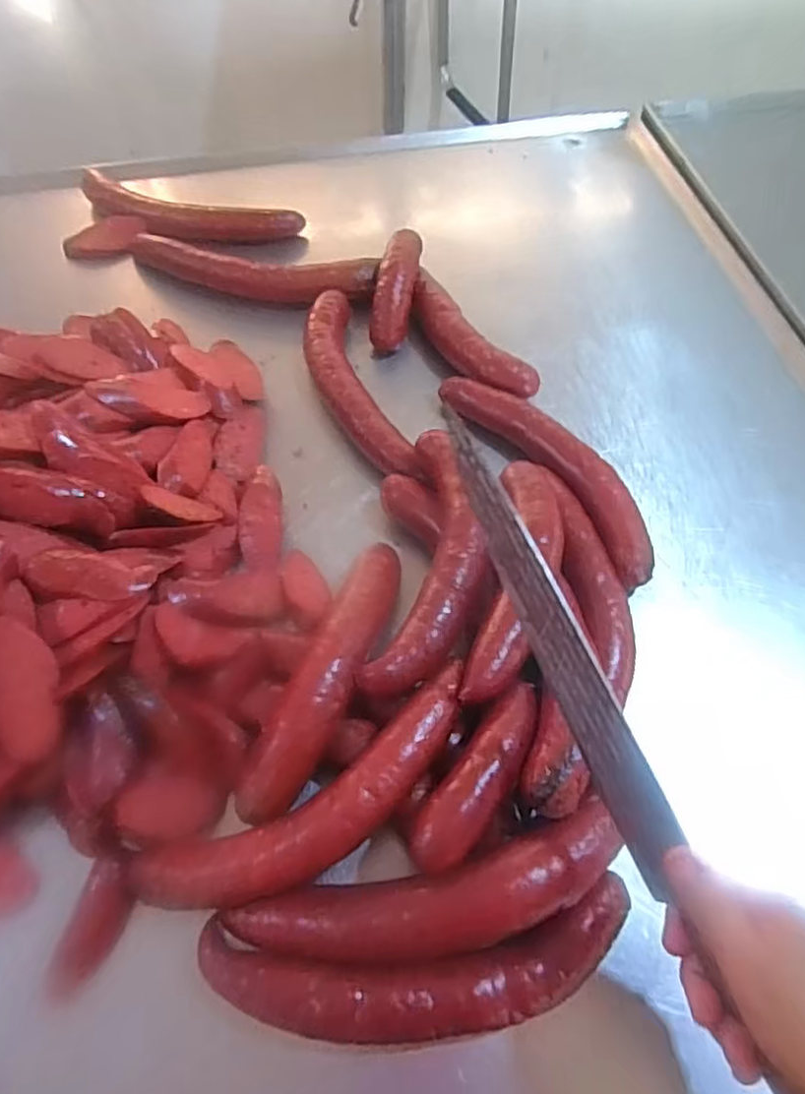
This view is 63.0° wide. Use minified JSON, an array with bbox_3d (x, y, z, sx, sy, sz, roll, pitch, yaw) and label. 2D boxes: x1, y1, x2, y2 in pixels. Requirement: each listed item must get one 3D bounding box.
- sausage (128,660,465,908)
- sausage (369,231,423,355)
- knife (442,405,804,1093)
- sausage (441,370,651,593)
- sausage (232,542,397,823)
[{"bbox_3d":[-0.049,0.159,0.403,0.229,0.034,0.063,-27,63,-15],"label":"sausage"},{"bbox_3d":[-0.007,-0.277,0.684,0.048,0.042,0.166,8,73,5],"label":"sausage"},{"bbox_3d":[0.110,0.105,0.340,0.017,0.036,0.403,-21,75,-12],"label":"knife"},{"bbox_3d":[0.132,-0.071,0.588,0.066,0.043,0.262,-30,64,-16],"label":"sausage"},{"bbox_3d":[-0.051,0.080,0.456,0.051,0.052,0.218,18,62,10],"label":"sausage"}]

